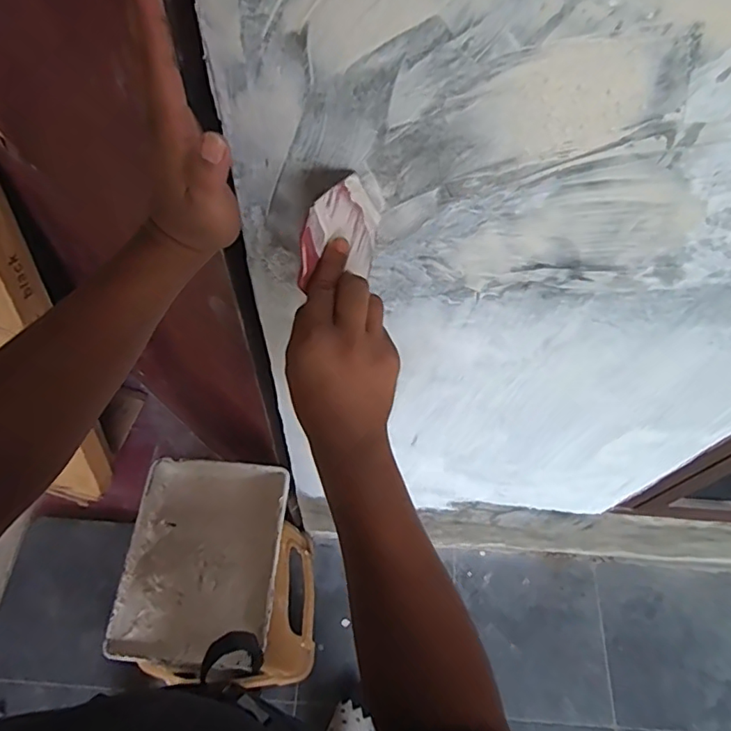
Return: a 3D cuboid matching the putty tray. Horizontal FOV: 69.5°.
[{"bbox_3d":[-0.302,0.358,0.994,0.280,0.058,0.364,3,59,6],"label":"putty tray"}]

